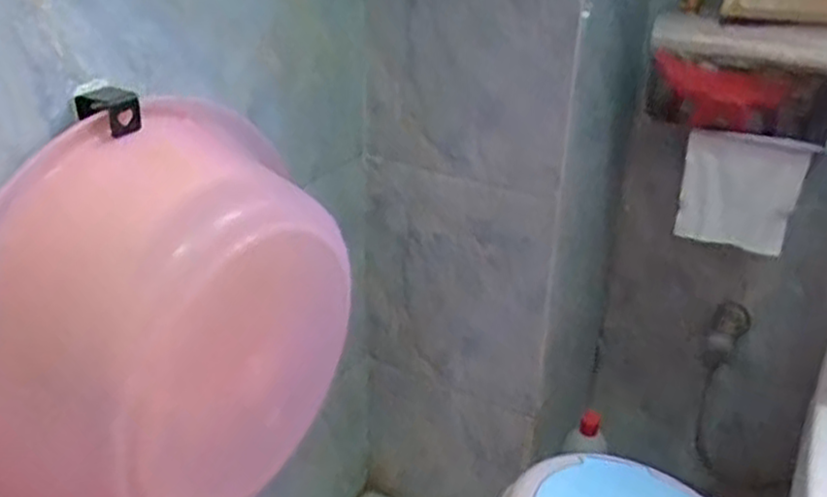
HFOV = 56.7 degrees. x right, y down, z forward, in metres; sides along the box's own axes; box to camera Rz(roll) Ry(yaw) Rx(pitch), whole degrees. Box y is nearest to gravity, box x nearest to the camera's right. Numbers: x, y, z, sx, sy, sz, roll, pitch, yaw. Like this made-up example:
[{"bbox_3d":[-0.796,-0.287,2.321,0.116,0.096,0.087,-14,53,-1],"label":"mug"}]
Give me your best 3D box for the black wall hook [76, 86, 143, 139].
[{"bbox_3d":[-0.232,-0.106,0.584,0.039,0.031,0.032,14,31,24],"label":"black wall hook"}]

